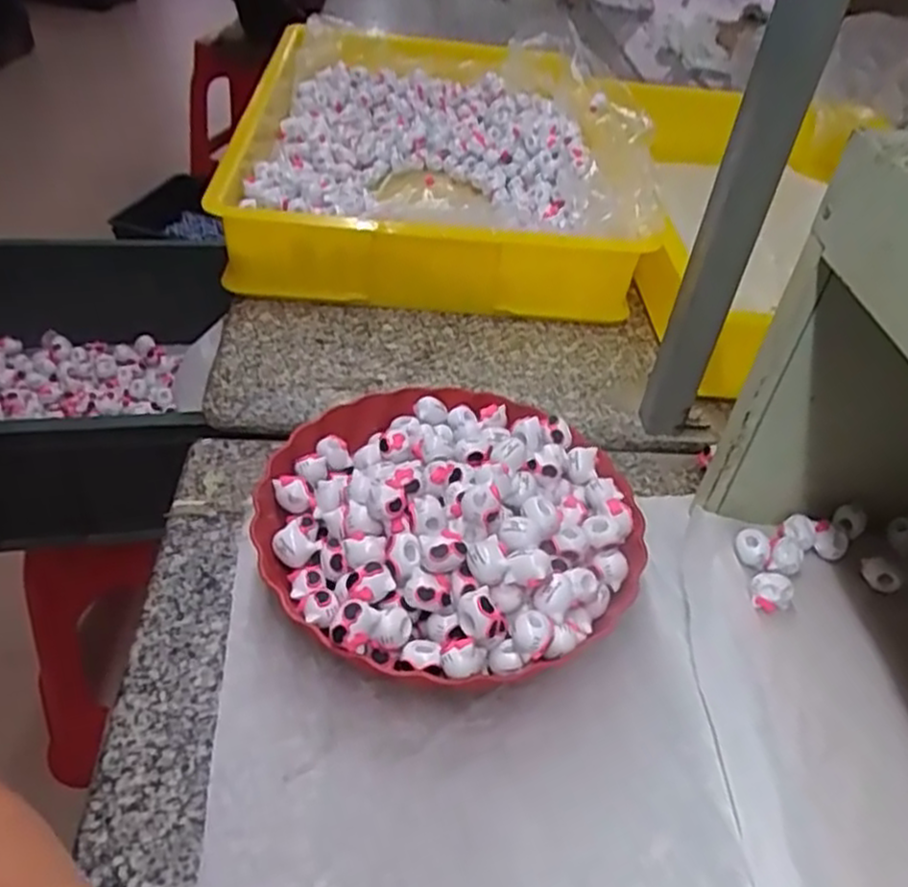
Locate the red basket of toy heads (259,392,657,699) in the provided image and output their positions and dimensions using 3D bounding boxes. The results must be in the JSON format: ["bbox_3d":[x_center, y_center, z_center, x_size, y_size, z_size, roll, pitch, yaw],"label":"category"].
[{"bbox_3d":[-0.002,0.047,0.492,0.231,0.080,0.235,4,42,-4],"label":"red basket of toy heads"}]

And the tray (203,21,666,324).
[{"bbox_3d":[-0.028,-0.378,0.932,0.418,0.117,0.656,2,42,-6],"label":"tray"}]

